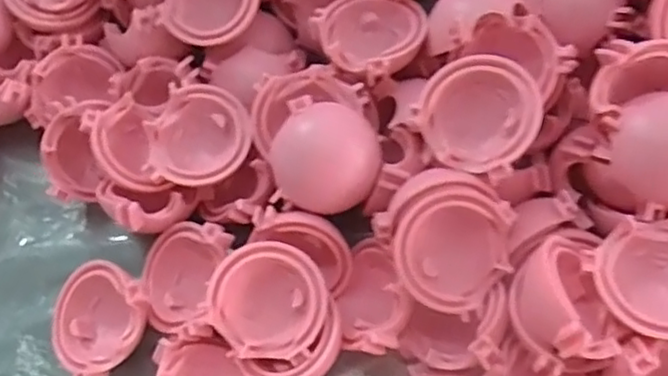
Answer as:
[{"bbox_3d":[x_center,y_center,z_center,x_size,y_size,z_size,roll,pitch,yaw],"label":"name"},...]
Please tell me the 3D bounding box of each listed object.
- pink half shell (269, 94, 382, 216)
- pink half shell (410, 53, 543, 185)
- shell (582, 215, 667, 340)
[{"bbox_3d":[-0.002,-0.008,0.177,0.028,0.015,0.027,10,69,6],"label":"pink half shell"},{"bbox_3d":[0.037,-0.018,0.169,0.029,0.010,0.029,44,102,23],"label":"pink half shell"},{"bbox_3d":[0.077,0.021,0.157,0.030,0.011,0.028,-1,68,2],"label":"shell"}]

